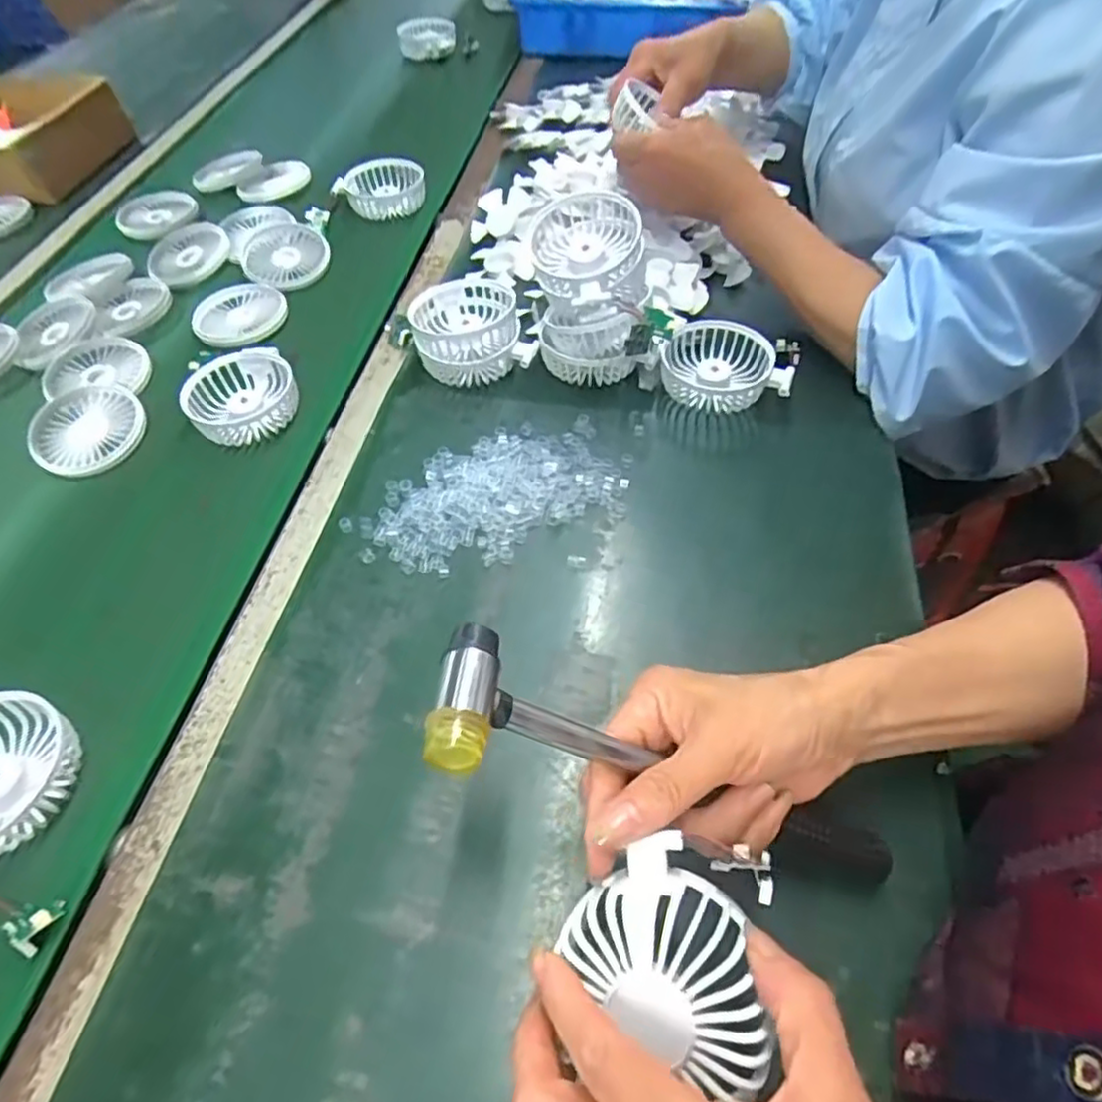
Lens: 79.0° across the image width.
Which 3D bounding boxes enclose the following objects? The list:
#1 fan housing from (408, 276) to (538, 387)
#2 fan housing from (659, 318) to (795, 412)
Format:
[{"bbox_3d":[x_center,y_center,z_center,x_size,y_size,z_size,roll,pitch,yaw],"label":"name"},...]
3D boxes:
[{"bbox_3d":[-0.067,-0.188,0.574,0.101,0.050,0.093,-15,55,-9],"label":"fan housing"},{"bbox_3d":[0.146,-0.151,0.555,0.102,0.039,0.079,23,58,17],"label":"fan housing"}]

